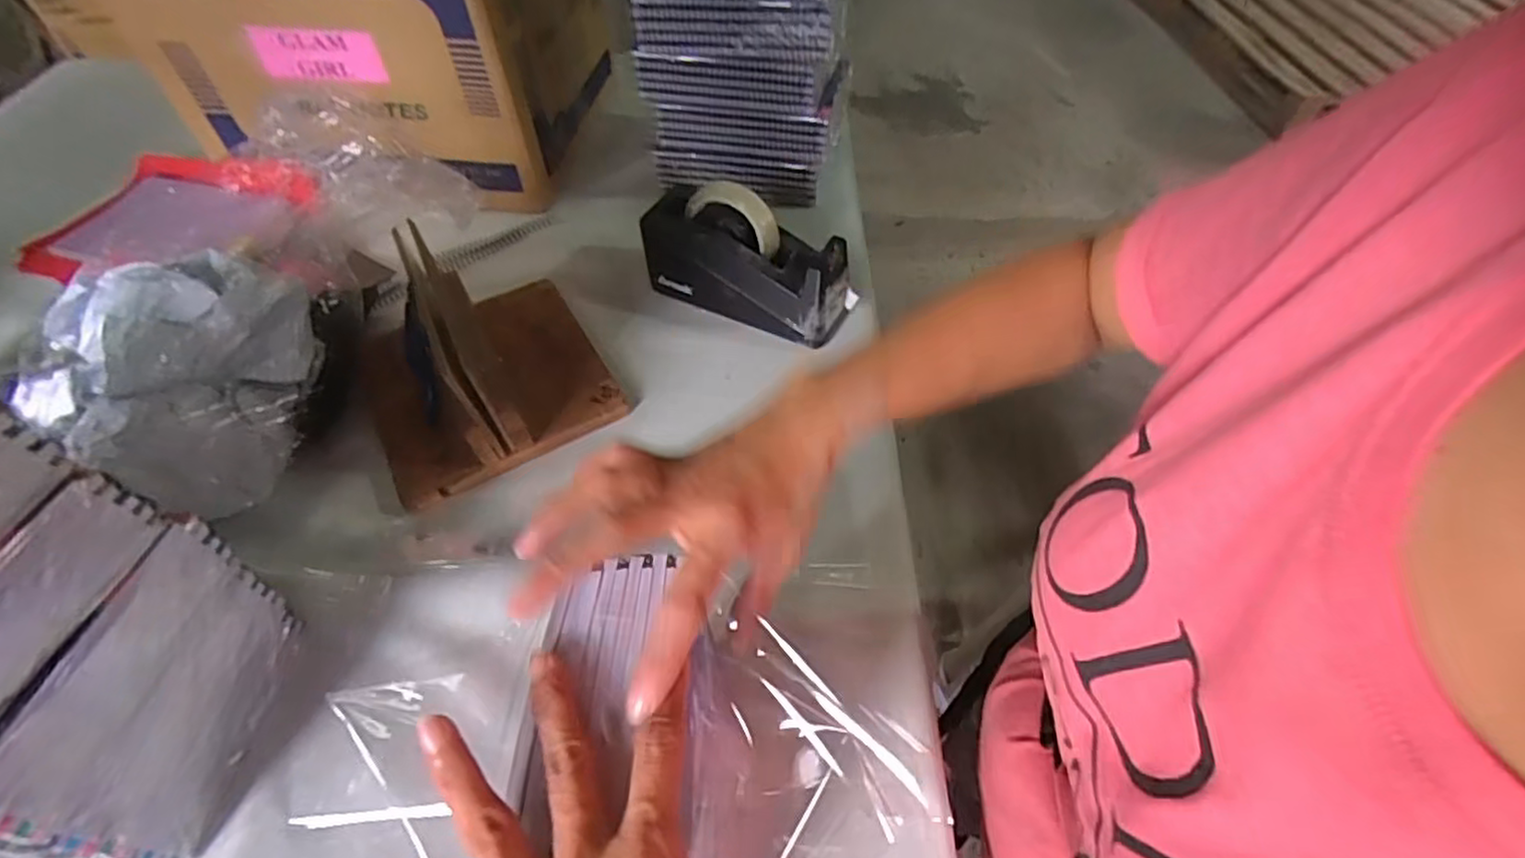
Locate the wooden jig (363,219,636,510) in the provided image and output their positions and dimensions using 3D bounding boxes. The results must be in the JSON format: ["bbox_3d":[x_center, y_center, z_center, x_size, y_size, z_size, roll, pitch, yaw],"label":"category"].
[{"bbox_3d":[-0.268,-0.092,0.616,0.204,0.118,0.259,-24,53,-16],"label":"wooden jig"}]

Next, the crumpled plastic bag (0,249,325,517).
[{"bbox_3d":[-0.453,-0.044,0.552,0.136,0.152,0.190,18,54,14],"label":"crumpled plastic bag"}]

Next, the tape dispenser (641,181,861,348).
[{"bbox_3d":[-0.015,-0.169,0.664,0.206,0.118,0.068,20,54,19],"label":"tape dispenser"}]

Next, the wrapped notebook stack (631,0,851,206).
[{"bbox_3d":[-0.013,-0.407,0.731,0.223,0.280,0.149,11,53,9],"label":"wrapped notebook stack"}]

